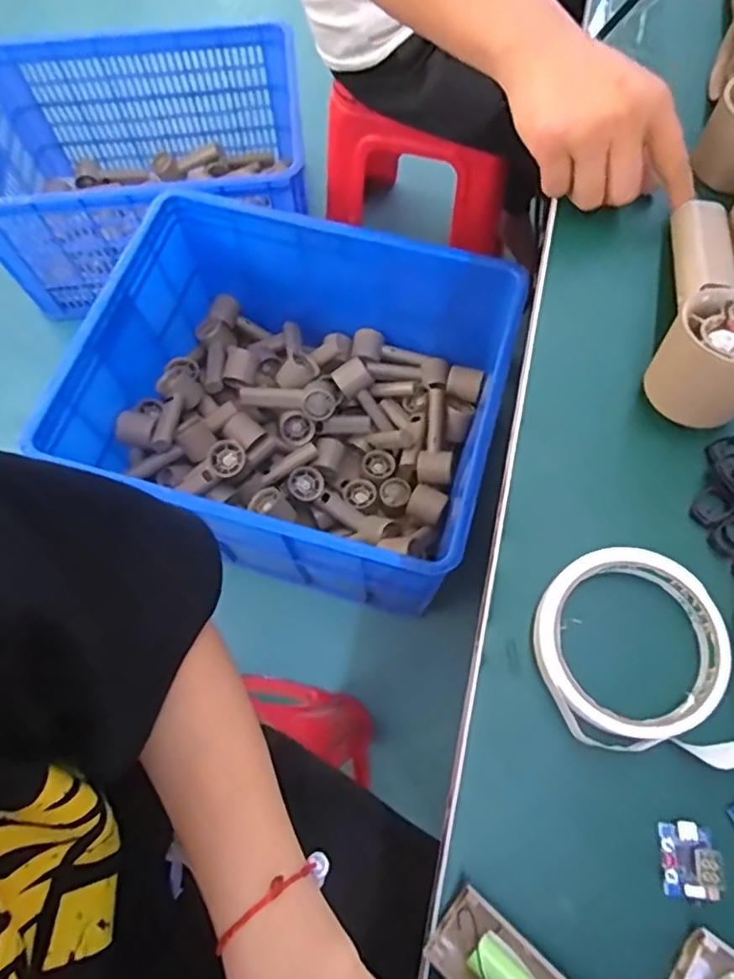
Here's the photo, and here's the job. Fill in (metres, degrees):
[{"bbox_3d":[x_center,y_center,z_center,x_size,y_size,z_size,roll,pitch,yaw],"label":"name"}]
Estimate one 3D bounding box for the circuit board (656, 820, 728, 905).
[{"bbox_3d":[0.149,0.171,0.274,0.024,0.007,0.031,5,70,3],"label":"circuit board"}]

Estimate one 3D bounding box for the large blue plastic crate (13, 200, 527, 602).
[{"bbox_3d":[-0.122,-0.138,0.987,0.542,0.331,0.496,17,71,7],"label":"large blue plastic crate"}]

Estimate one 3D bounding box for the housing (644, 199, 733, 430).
[{"bbox_3d":[0.204,-0.120,0.360,0.052,0.058,0.154,8,70,4],"label":"housing"}]

